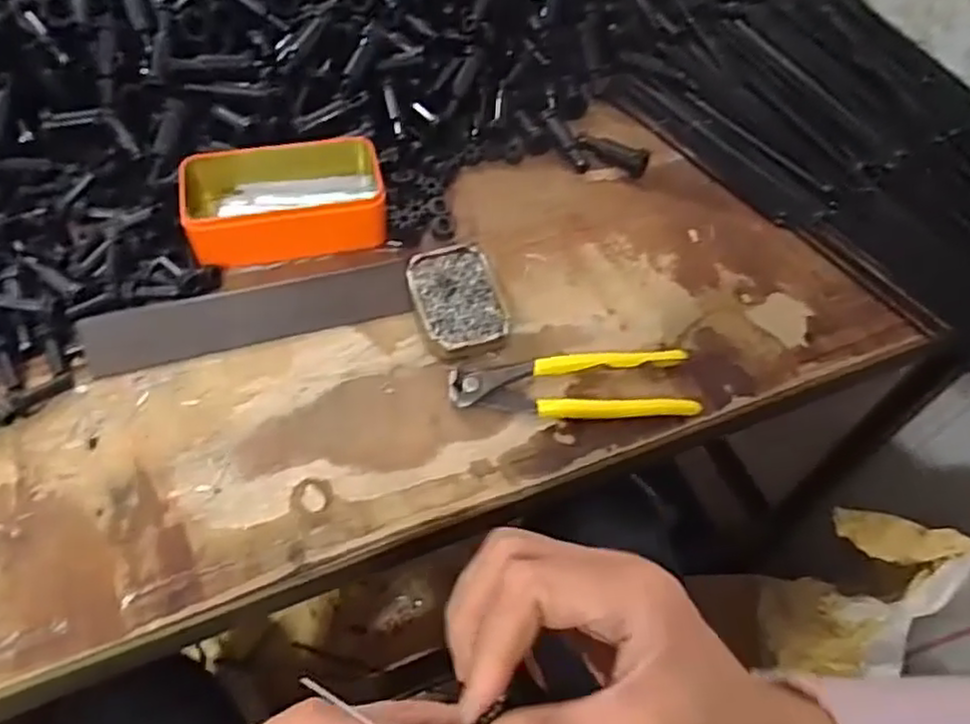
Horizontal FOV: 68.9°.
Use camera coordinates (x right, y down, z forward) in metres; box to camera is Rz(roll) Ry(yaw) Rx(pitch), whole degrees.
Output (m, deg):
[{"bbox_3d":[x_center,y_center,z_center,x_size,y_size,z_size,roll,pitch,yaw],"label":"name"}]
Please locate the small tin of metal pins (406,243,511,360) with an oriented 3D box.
[{"bbox_3d":[-0.020,-0.043,0.512,0.061,0.022,0.091,-15,58,-15],"label":"small tin of metal pins"}]

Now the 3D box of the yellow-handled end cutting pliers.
[{"bbox_3d":[0.059,0.015,0.481,0.164,0.014,0.046,0,56,-5],"label":"yellow-handled end cutting pliers"}]

